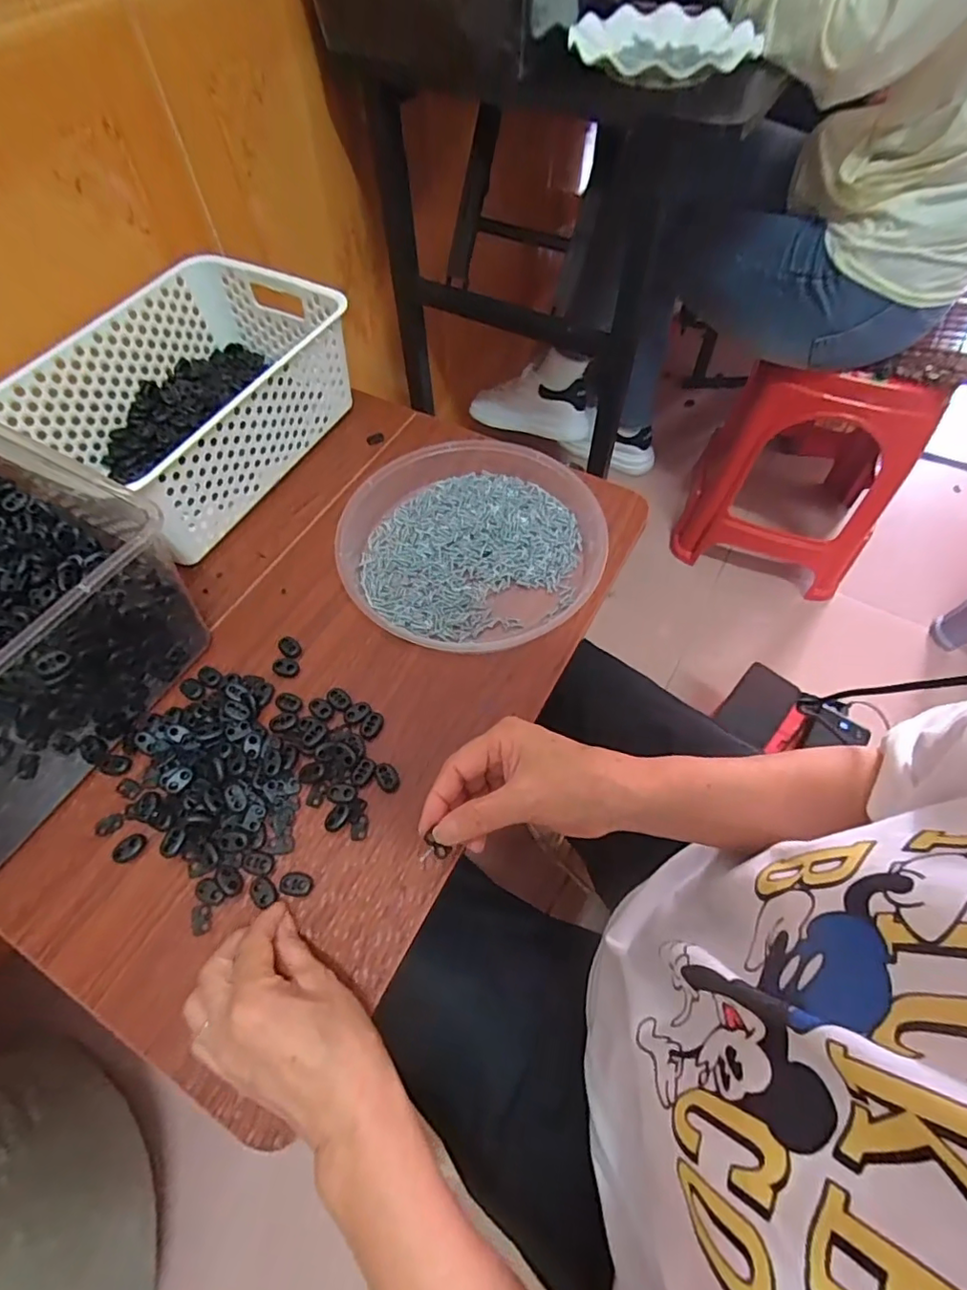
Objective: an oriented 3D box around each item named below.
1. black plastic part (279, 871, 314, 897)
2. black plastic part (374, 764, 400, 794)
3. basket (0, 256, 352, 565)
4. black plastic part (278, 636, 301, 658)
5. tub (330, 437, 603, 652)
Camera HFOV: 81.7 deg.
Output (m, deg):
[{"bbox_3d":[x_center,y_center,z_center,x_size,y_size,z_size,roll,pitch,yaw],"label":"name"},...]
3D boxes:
[{"bbox_3d":[-0.129,0.164,0.383,0.022,0.007,0.015,10,61,6],"label":"black plastic part"},{"bbox_3d":[-0.072,0.099,0.418,0.015,0.004,0.023,-29,64,-15],"label":"black plastic part"},{"bbox_3d":[-0.282,-0.249,0.556,0.205,0.102,0.274,26,63,14],"label":"basket"},{"bbox_3d":[-0.167,0.002,0.480,0.024,0.004,0.016,40,68,21],"label":"black plastic part"},{"bbox_3d":[-0.009,-0.095,0.513,0.234,0.037,0.220,0,60,0],"label":"tub"}]

